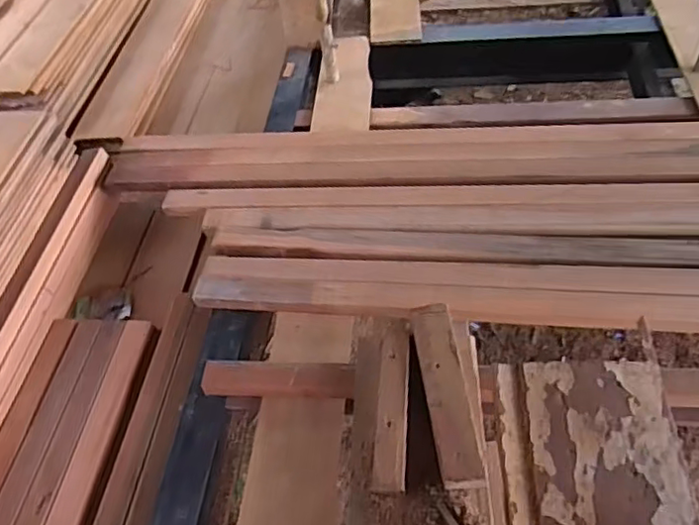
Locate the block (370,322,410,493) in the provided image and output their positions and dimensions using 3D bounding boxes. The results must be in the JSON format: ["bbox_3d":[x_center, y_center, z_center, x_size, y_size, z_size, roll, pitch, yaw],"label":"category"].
[{"bbox_3d":[0.046,0.150,0.654,0.032,0.018,0.182,1,51,9],"label":"block"}]

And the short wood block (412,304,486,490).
[{"bbox_3d":[0.104,0.136,0.656,0.044,0.017,0.205,-9,51,1],"label":"short wood block"}]

